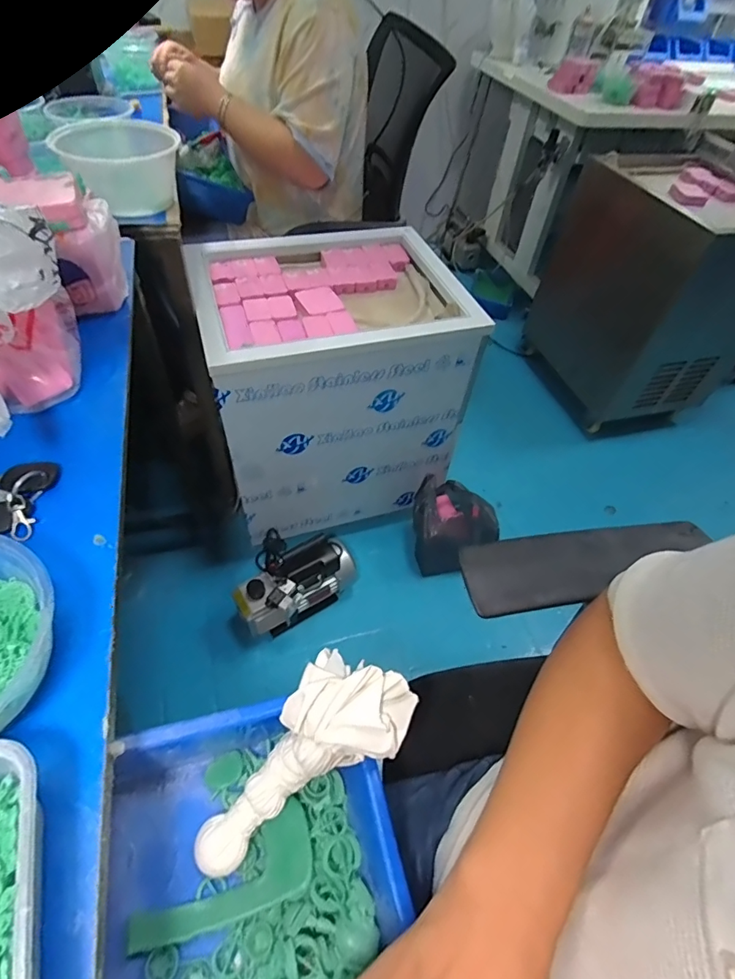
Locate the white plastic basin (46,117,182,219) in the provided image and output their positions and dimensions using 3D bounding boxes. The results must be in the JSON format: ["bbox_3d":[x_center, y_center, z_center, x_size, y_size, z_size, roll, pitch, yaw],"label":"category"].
[{"bbox_3d":[-0.346,-0.459,0.671,0.162,0.080,0.136,-19,55,-19],"label":"white plastic basin"}]

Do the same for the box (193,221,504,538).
[{"bbox_3d":[-0.094,-0.239,1.084,0.493,0.494,0.427,-15,54,-17],"label":"box"}]

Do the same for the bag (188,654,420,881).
[{"bbox_3d":[-0.055,0.206,0.368,0.194,0.048,0.094,-41,63,-7],"label":"bag"}]

